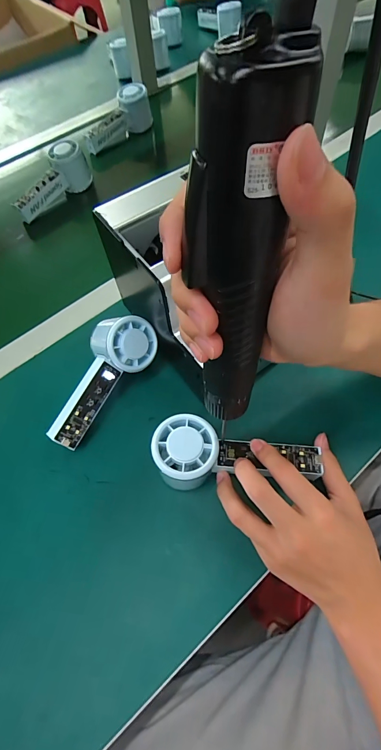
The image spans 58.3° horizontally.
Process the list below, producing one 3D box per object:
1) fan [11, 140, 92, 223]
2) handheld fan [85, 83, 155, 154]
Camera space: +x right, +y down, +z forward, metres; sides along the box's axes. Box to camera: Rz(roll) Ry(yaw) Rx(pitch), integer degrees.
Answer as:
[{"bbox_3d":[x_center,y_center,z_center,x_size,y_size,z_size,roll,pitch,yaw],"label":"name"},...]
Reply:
[{"bbox_3d":[-0.234,-0.320,0.580,0.045,0.067,0.154,35,83,21],"label":"fan"},{"bbox_3d":[-0.140,-0.485,0.658,0.154,0.070,0.046,-44,66,-2],"label":"handheld fan"}]

